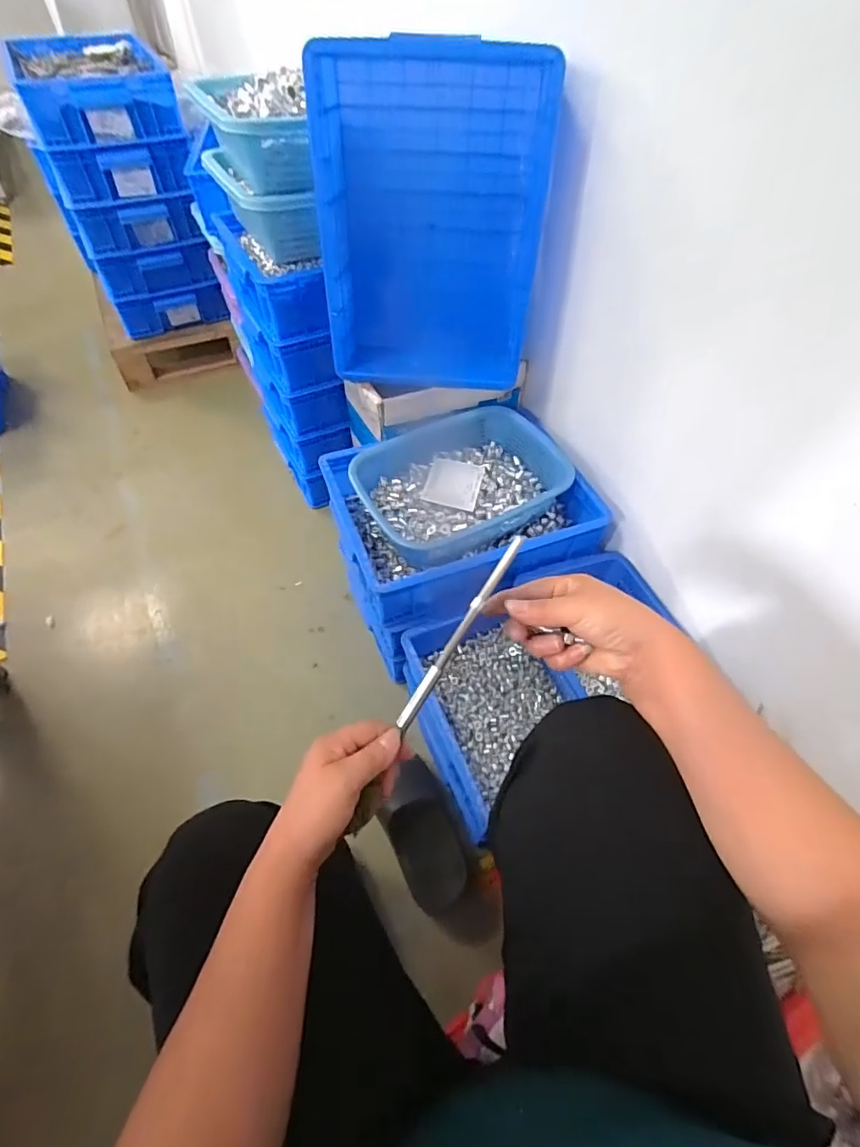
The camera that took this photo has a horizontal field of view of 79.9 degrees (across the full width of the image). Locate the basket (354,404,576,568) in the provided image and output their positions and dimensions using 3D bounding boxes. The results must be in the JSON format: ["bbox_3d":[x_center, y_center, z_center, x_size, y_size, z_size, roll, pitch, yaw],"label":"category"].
[{"bbox_3d":[0.044,-0.161,0.879,0.332,0.095,0.251,-24,59,-19],"label":"basket"}]

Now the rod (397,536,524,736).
[{"bbox_3d":[0.025,0.049,0.422,0.011,0.007,0.182,33,93,19],"label":"rod"}]

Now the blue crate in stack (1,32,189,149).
[{"bbox_3d":[-0.755,-1.092,1.161,0.307,0.113,0.304,-22,58,-17],"label":"blue crate in stack"}]

